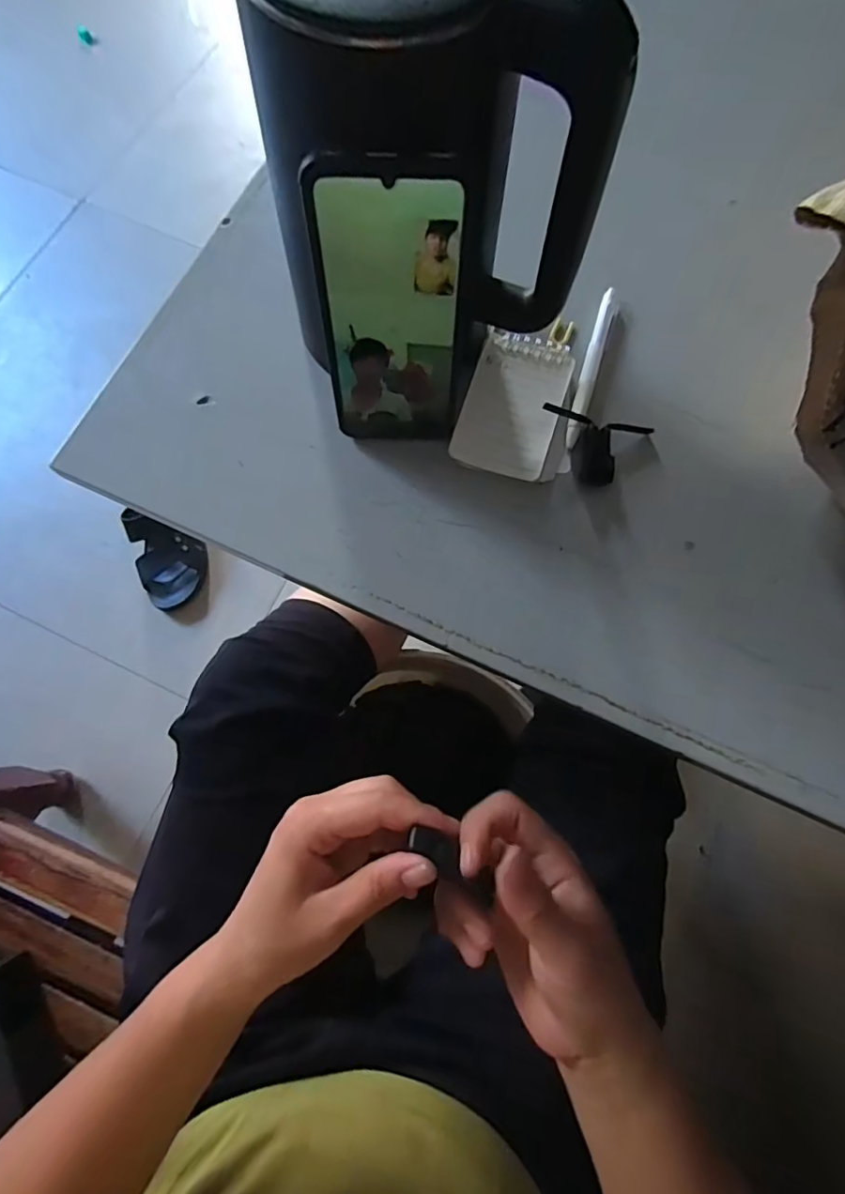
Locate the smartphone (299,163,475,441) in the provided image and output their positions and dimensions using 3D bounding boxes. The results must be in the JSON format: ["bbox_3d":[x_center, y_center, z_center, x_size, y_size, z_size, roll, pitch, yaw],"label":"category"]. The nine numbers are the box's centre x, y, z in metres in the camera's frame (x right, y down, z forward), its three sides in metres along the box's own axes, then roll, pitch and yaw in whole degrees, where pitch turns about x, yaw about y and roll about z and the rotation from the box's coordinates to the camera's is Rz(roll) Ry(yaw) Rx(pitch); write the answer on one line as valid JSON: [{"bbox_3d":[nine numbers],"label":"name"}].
[{"bbox_3d":[-0.015,-0.156,0.317,0.081,0.166,0.015,0,63,-1],"label":"smartphone"}]

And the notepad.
[{"bbox_3d":[0.071,-0.138,0.392,0.078,0.007,0.110,14,78,3],"label":"notepad"}]

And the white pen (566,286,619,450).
[{"bbox_3d":[0.124,-0.169,0.397,0.012,0.008,0.134,18,78,4],"label":"white pen"}]

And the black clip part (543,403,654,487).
[{"bbox_3d":[0.122,-0.103,0.379,0.077,0.015,0.051,7,78,1],"label":"black clip part"}]

